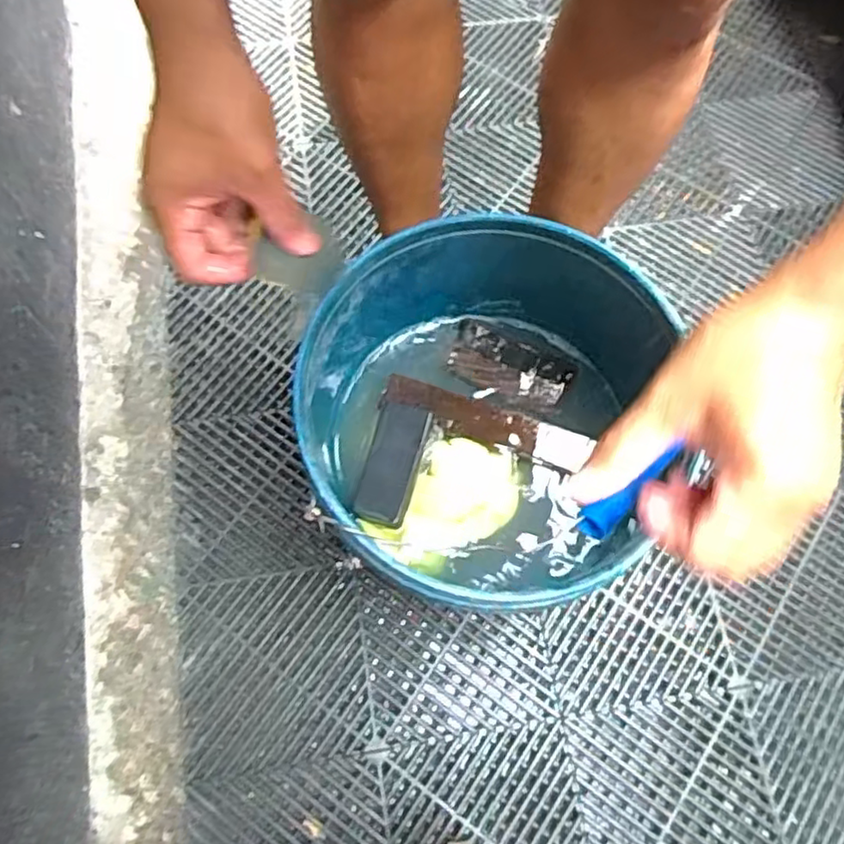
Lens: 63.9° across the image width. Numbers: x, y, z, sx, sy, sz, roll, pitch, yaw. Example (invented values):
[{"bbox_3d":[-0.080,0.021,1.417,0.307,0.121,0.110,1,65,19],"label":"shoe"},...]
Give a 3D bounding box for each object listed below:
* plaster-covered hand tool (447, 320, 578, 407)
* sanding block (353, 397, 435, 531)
[{"bbox_3d":[0.088,-0.057,0.675,0.119,0.015,0.057,22,73,6],"label":"plaster-covered hand tool"},{"bbox_3d":[-0.027,0.038,0.617,0.047,0.016,0.112,14,70,5],"label":"sanding block"}]

